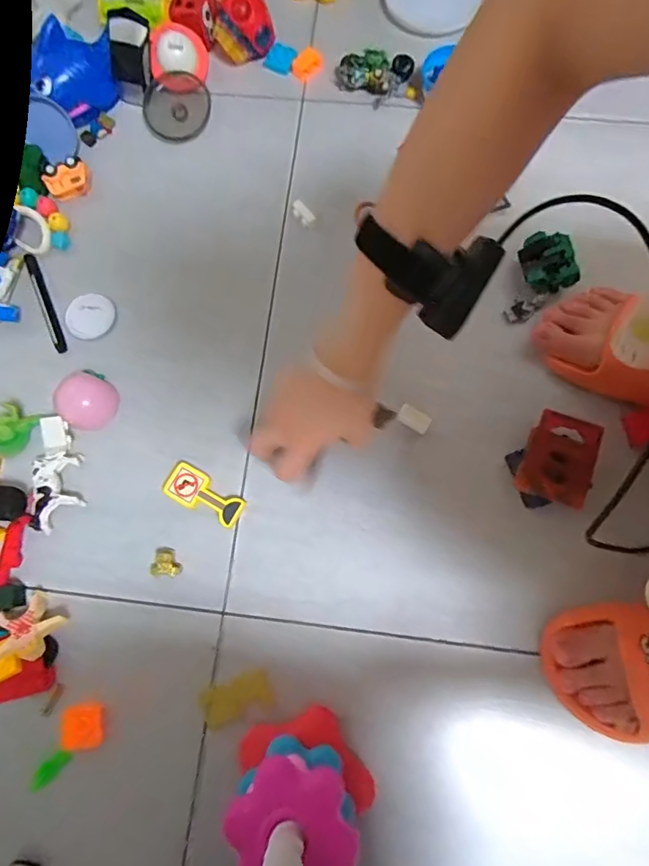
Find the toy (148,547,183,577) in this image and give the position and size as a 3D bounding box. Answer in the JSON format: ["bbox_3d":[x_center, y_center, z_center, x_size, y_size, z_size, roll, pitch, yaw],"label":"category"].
[{"bbox_3d":[-0.154,0.124,0.468,0.030,0.018,0.027,1,77,2],"label":"toy"}]

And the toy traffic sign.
[{"bbox_3d":[-0.118,0.061,0.482,0.080,0.014,0.036,28,79,8],"label":"toy traffic sign"}]

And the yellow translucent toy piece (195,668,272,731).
[{"bbox_3d":[-0.082,0.241,0.441,0.065,0.007,0.034,-23,77,-4],"label":"yellow translucent toy piece"}]

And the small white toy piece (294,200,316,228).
[{"bbox_3d":[-0.025,-0.246,0.547,0.016,0.011,0.032,-41,79,-7],"label":"small white toy piece"}]

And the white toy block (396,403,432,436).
[{"bbox_3d":[0.091,-0.015,0.488,0.033,0.006,0.020,29,79,8],"label":"white toy block"}]

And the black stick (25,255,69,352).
[{"bbox_3d":[-0.311,-0.144,0.540,0.015,0.006,0.125,-24,77,-4],"label":"black stick"}]

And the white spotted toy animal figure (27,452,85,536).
[{"bbox_3d":[-0.267,0.058,0.483,0.047,0.018,0.075,-4,77,1],"label":"white spotted toy animal figure"}]

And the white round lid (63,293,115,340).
[{"bbox_3d":[-0.258,-0.129,0.533,0.054,0.004,0.052,0,77,2],"label":"white round lid"}]

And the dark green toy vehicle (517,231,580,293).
[{"bbox_3d":[0.232,-0.178,0.508,0.046,0.040,0.057,-14,77,-2],"label":"dark green toy vehicle"}]

